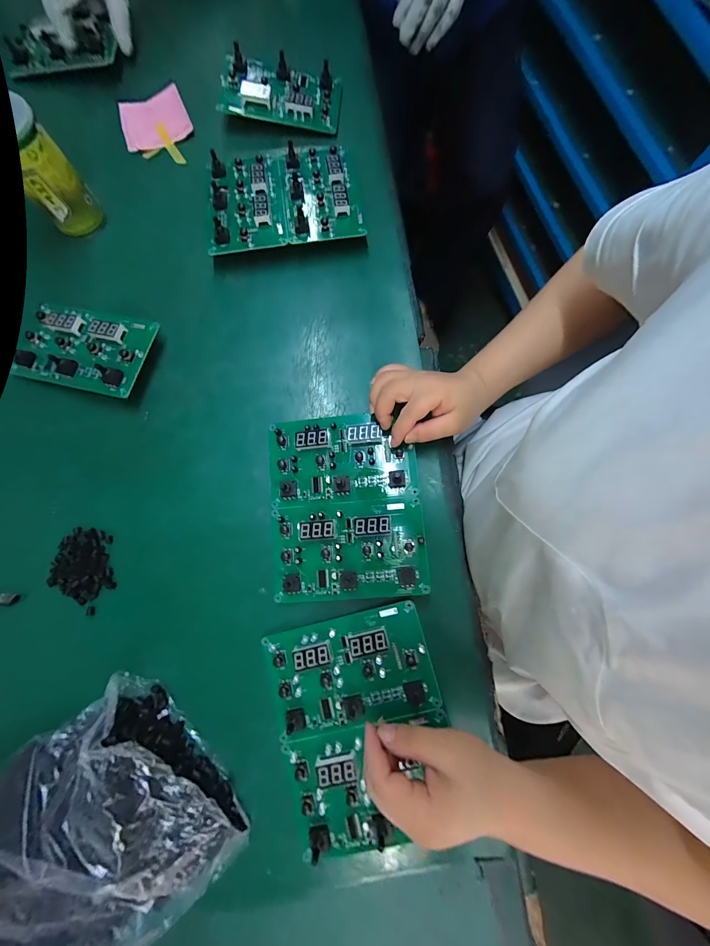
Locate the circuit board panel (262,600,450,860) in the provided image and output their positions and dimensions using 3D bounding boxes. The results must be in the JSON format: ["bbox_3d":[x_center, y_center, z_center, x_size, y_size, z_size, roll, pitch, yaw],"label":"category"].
[{"bbox_3d":[0.007,0.244,0.318,0.157,0.026,0.192,-16,80,-3],"label":"circuit board panel"}]

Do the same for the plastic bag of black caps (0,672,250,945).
[{"bbox_3d":[-0.264,0.345,0.287,0.277,0.058,0.202,-35,82,-6],"label":"plastic bag of black caps"}]

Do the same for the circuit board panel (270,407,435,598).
[{"bbox_3d":[-0.012,0.032,0.356,0.160,0.026,0.197,-3,80,-1],"label":"circuit board panel"}]

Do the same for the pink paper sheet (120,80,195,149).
[{"bbox_3d":[-0.288,-0.510,0.467,0.095,0.006,0.078,-17,89,2],"label":"pink paper sheet"}]

